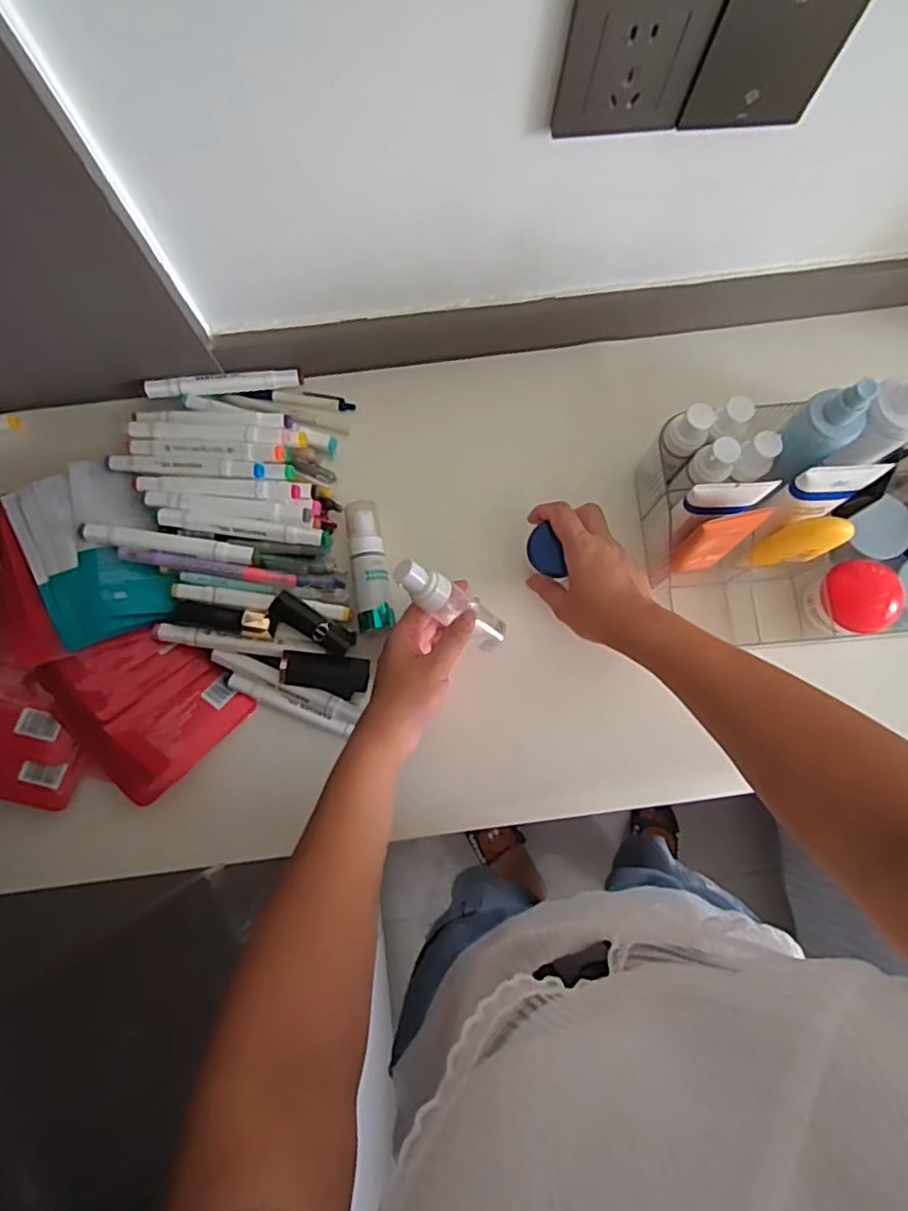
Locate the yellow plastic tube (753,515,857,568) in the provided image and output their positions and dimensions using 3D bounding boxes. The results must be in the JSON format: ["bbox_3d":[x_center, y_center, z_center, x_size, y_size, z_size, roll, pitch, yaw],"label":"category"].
[{"bbox_3d":[0.285,-0.052,0.515,0.031,0.080,0.027,-2,77,-35],"label":"yellow plastic tube"}]

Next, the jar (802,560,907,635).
[{"bbox_3d":[0.351,-0.006,0.552,0.059,0.050,0.061,0,79,0],"label":"jar"}]

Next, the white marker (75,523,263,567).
[{"bbox_3d":[-0.244,-0.053,0.541,0.148,0.014,0.020,8,79,2],"label":"white marker"}]

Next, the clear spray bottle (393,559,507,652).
[{"bbox_3d":[0.002,0.001,0.520,0.124,0.024,0.032,34,77,-39],"label":"clear spray bottle"}]

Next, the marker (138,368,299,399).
[{"bbox_3d":[-0.220,-0.214,0.604,0.143,0.019,0.018,-9,79,-2],"label":"marker"}]

